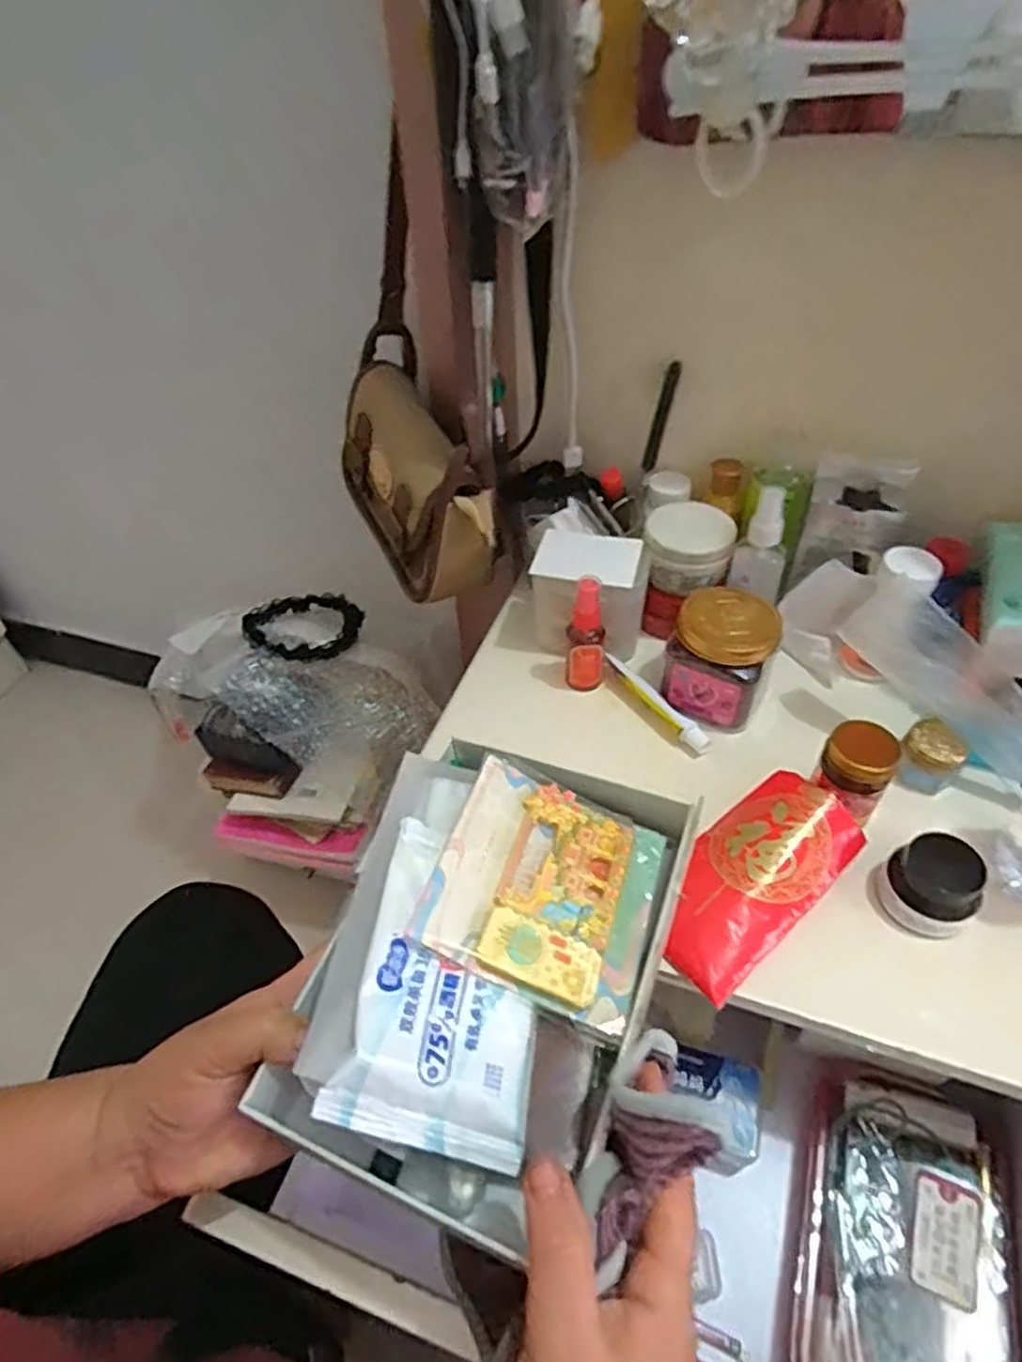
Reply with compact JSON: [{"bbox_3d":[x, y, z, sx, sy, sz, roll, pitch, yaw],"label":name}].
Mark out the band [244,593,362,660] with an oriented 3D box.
[{"bbox_3d":[-0.231,-0.067,0.805,0.129,0.049,0.112,-22,49,-17],"label":"band"}]

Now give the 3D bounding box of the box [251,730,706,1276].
[{"bbox_3d":[-0.007,0.116,0.320,0.129,0.052,0.180,13,49,15],"label":"box"}]

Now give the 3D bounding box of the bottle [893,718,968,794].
[{"bbox_3d":[0.292,0.052,0.500,0.039,0.036,0.036,32,56,29],"label":"bottle"}]

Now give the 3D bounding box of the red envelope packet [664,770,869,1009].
[{"bbox_3d":[0.149,0.119,0.447,0.146,0.034,0.074,-32,53,-25],"label":"red envelope packet"}]

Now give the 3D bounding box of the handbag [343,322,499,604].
[{"bbox_3d":[-0.087,-0.180,0.642,0.082,0.158,0.186,-22,49,-17],"label":"handbag"}]

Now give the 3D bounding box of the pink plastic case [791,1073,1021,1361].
[{"bbox_3d":[0.237,0.341,0.423,0.111,0.039,0.185,15,49,17],"label":"pink plastic case"}]

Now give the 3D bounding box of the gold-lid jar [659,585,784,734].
[{"bbox_3d":[0.160,-0.021,0.542,0.073,0.078,0.077,23,52,23],"label":"gold-lid jar"}]

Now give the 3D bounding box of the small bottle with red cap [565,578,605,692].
[{"bbox_3d":[0.059,-0.033,0.556,0.029,0.099,0.025,7,47,10],"label":"small bottle with red cap"}]

